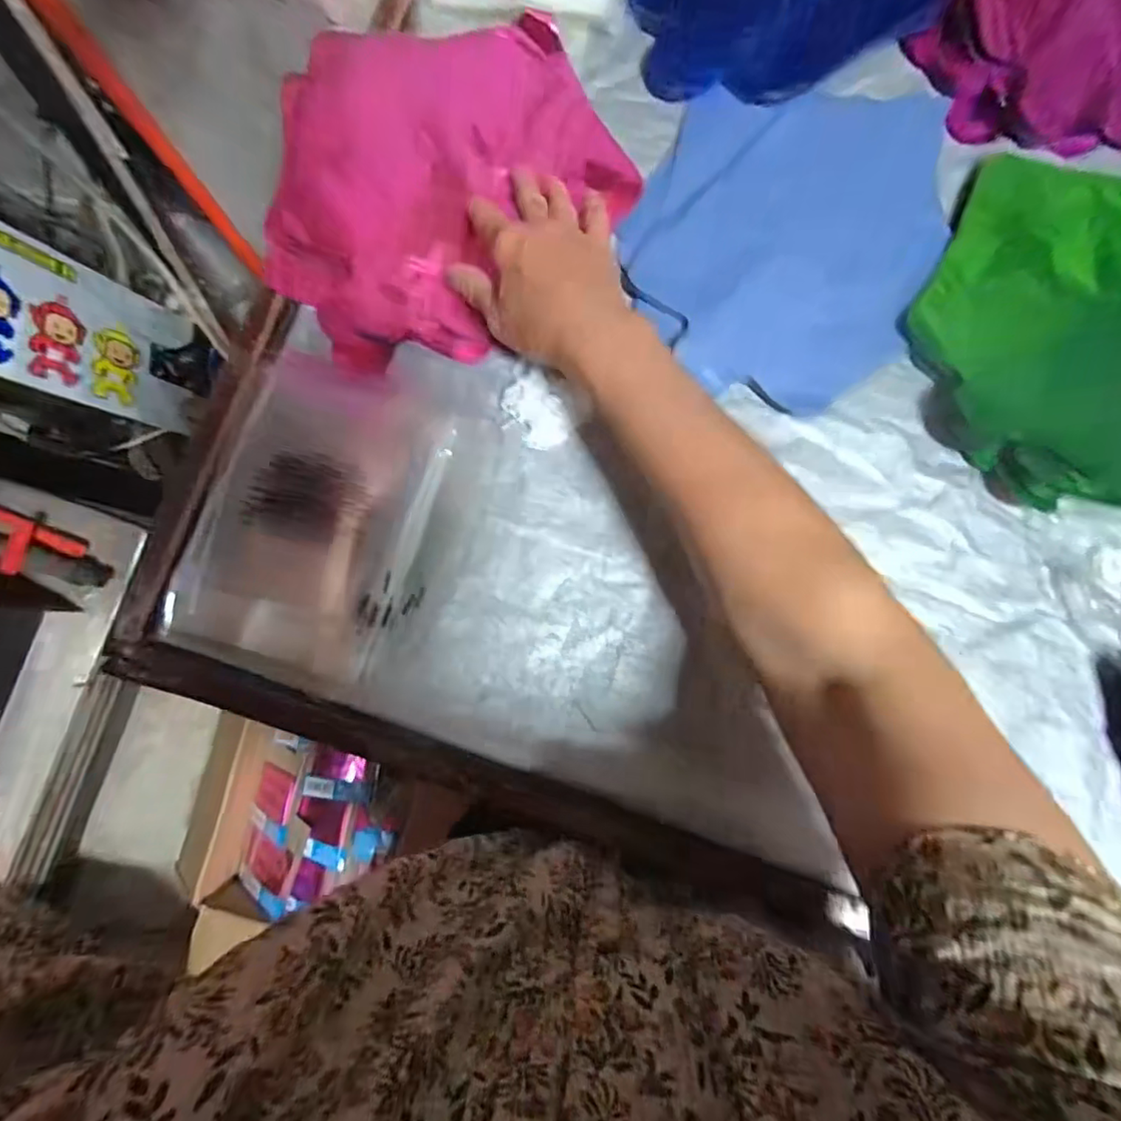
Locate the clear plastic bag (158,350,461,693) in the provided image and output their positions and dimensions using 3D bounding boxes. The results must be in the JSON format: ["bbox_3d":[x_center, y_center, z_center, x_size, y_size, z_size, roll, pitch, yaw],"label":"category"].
[{"bbox_3d":[-0.161,-0.030,0.383,0.140,0.012,0.201,18,83,2],"label":"clear plastic bag"}]

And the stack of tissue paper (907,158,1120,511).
[{"bbox_3d":[0.367,-0.158,0.400,0.224,0.014,0.241,6,83,0],"label":"stack of tissue paper"}]

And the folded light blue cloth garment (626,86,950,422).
[{"bbox_3d":[0.163,-0.237,0.414,0.203,0.020,0.251,25,83,3],"label":"folded light blue cloth garment"}]

